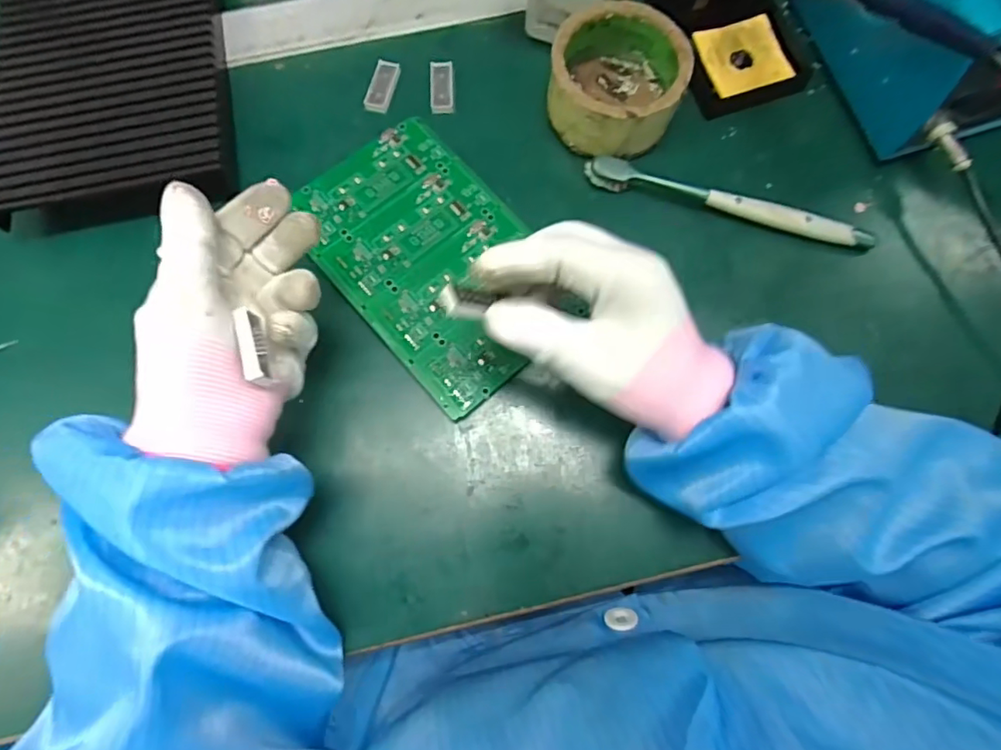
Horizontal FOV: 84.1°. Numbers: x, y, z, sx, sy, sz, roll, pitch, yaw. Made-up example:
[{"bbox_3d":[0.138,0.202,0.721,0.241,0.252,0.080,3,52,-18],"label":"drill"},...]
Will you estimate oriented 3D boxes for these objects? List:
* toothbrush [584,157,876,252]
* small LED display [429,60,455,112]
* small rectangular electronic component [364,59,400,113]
[{"bbox_3d":[0.149,-0.112,0.361,0.190,0.013,0.022,14,75,3],"label":"toothbrush"},{"bbox_3d":[-0.040,-0.201,0.386,0.016,0.004,0.039,-3,75,-1],"label":"small LED display"},{"bbox_3d":[-0.083,-0.202,0.388,0.017,0.004,0.038,15,75,4],"label":"small rectangular electronic component"}]

